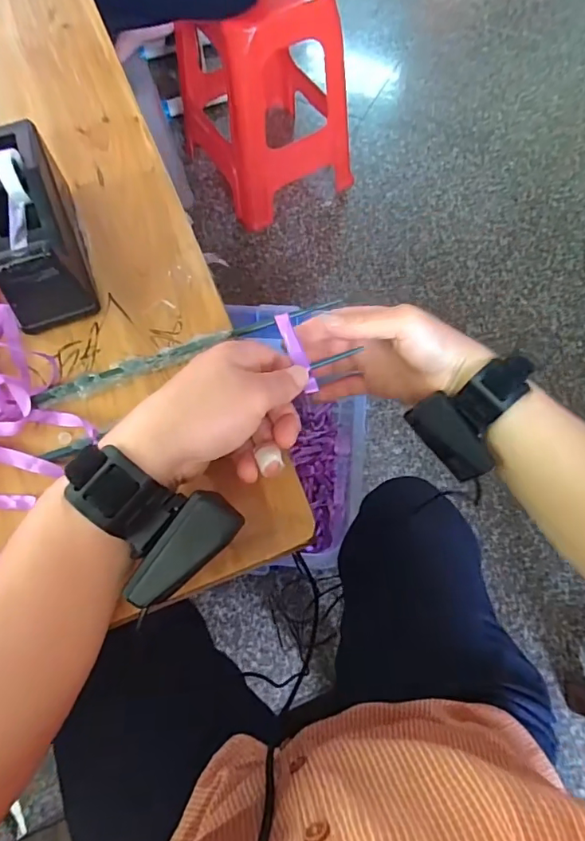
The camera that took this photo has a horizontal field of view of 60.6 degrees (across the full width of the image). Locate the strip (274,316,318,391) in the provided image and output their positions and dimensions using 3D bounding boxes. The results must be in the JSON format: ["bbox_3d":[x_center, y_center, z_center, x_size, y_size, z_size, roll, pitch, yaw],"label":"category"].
[{"bbox_3d":[0.003,-0.051,0.367,0.011,0.004,0.068,-19,66,-9],"label":"strip"}]

